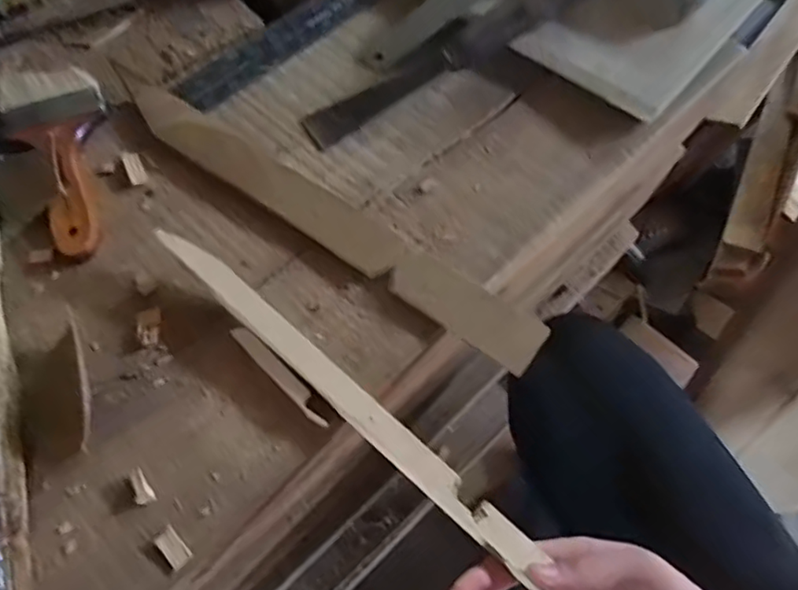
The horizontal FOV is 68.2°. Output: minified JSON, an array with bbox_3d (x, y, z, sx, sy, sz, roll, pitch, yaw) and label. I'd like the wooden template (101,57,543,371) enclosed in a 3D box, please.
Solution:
[{"bbox_3d":[-0.066,-0.064,0.411,0.370,0.006,0.040,35,67,15],"label":"wooden template"}]

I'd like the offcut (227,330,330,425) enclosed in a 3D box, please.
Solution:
[{"bbox_3d":[-0.071,0.047,0.351,0.081,0.004,0.012,42,89,15],"label":"offcut"}]

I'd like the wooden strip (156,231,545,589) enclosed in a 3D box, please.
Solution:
[{"bbox_3d":[0.019,0.100,0.332,0.421,0.015,0.022,40,68,12],"label":"wooden strip"}]

